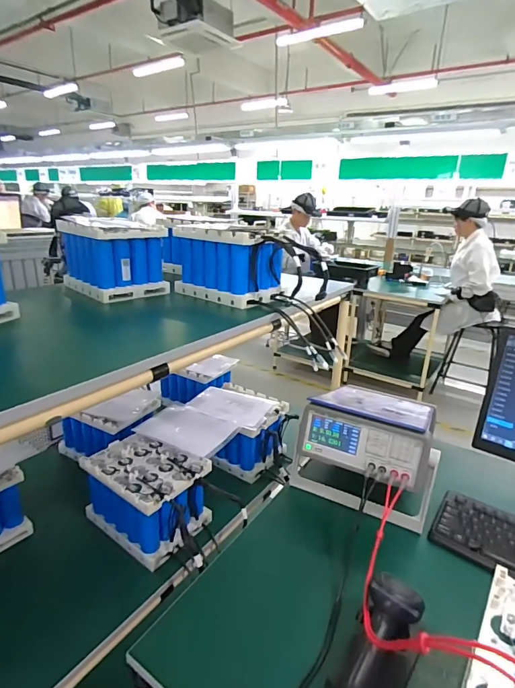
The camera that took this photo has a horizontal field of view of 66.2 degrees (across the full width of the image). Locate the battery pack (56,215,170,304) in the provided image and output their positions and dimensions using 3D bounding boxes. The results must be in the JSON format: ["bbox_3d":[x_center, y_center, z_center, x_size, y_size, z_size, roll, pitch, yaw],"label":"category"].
[{"bbox_3d":[-0.363,-0.221,1.006,0.191,0.173,0.213,-17,27,-42],"label":"battery pack"}]

